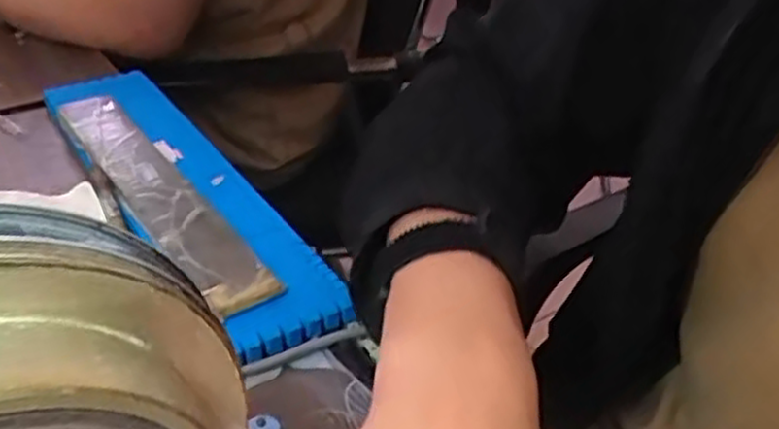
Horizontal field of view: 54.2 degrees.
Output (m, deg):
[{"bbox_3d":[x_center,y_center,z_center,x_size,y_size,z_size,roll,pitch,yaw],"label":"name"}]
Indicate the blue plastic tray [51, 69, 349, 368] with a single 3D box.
[{"bbox_3d":[-0.140,-0.020,0.501,0.082,0.021,0.322,-21,41,-30],"label":"blue plastic tray"}]

